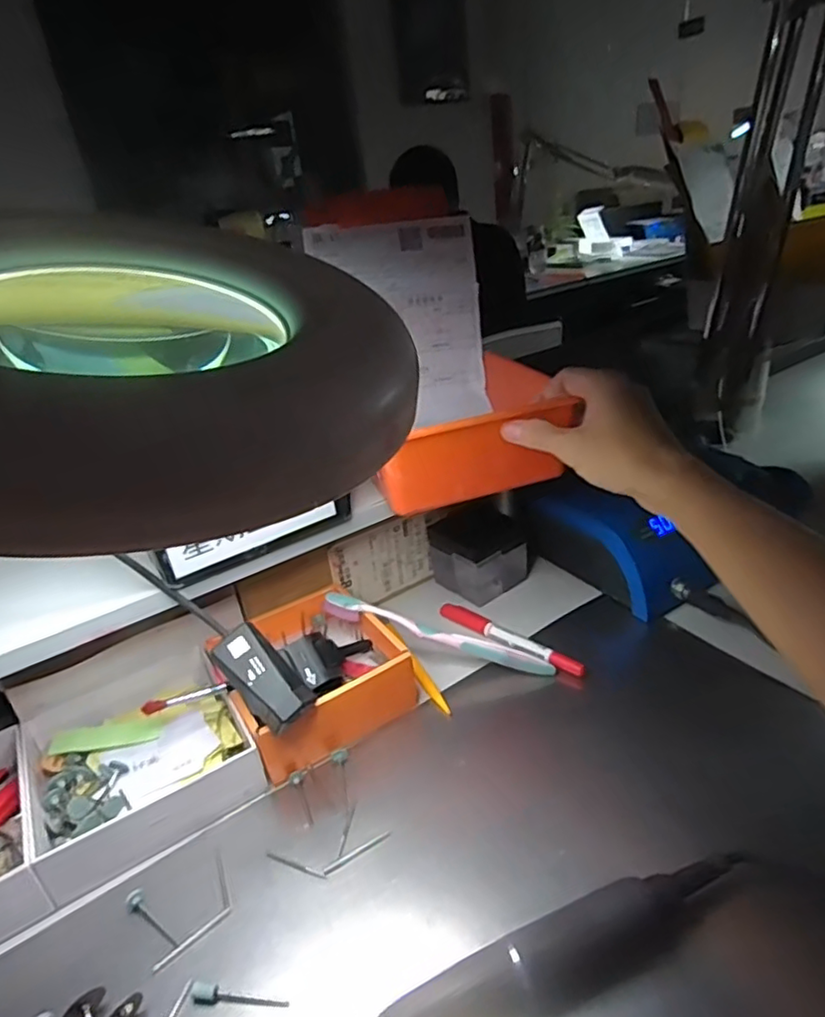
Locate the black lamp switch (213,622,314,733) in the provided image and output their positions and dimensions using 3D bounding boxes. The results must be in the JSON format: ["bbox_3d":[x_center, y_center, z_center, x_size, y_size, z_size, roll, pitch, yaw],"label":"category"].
[{"bbox_3d":[-0.094,0.105,0.386,0.068,0.022,0.034,43,49,20],"label":"black lamp switch"}]

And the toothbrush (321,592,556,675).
[{"bbox_3d":[0.019,0.101,0.477,0.184,0.018,0.013,17,31,4],"label":"toothbrush"}]

